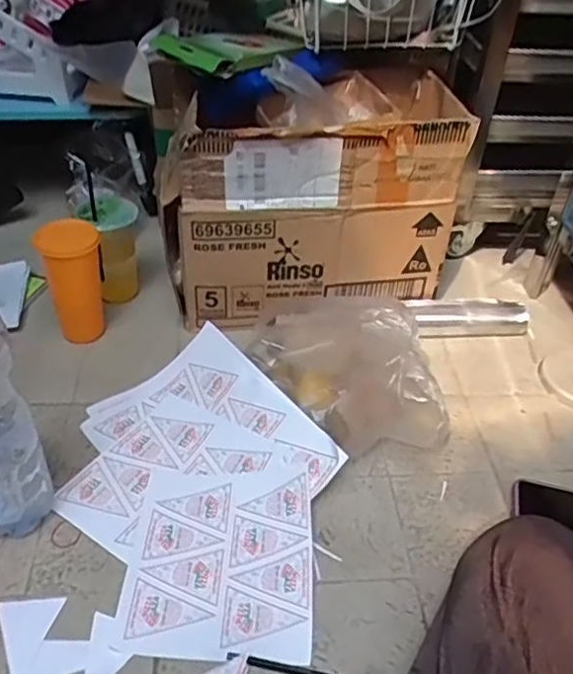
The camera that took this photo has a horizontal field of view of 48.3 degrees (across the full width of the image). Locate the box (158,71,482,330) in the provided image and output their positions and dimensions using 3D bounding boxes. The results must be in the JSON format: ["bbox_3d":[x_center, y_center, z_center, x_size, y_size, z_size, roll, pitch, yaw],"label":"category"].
[{"bbox_3d":[0.031,-0.209,0.933,0.409,0.281,0.223,-7,42,-13],"label":"box"}]

